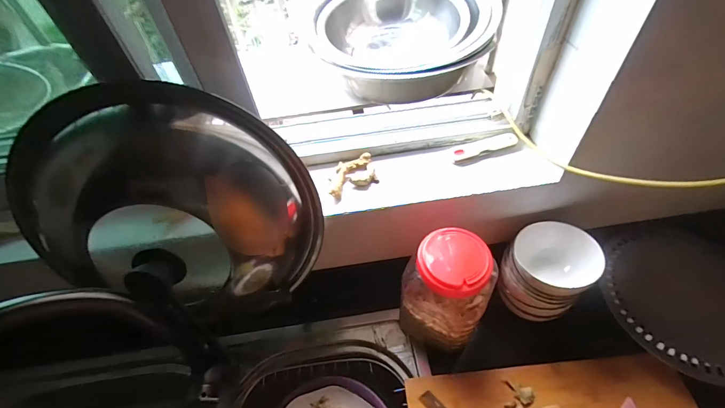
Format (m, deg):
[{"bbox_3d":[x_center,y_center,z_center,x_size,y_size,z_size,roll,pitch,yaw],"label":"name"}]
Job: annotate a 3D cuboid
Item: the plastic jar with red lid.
[{"bbox_3d":[0.120,0.130,0.526,0.094,0.182,0.100,13,54,14],"label":"plastic jar with red lid"}]

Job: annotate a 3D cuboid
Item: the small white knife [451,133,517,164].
[{"bbox_3d":[0.179,-0.083,0.528,0.098,0.016,0.020,-15,52,-7],"label":"small white knife"}]

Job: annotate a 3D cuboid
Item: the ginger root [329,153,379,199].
[{"bbox_3d":[-0.016,-0.040,0.518,0.077,0.019,0.050,-24,54,-13],"label":"ginger root"}]

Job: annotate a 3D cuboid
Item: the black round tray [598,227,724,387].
[{"bbox_3d":[0.489,0.152,0.551,0.212,0.048,0.234,-19,59,-3],"label":"black round tray"}]

